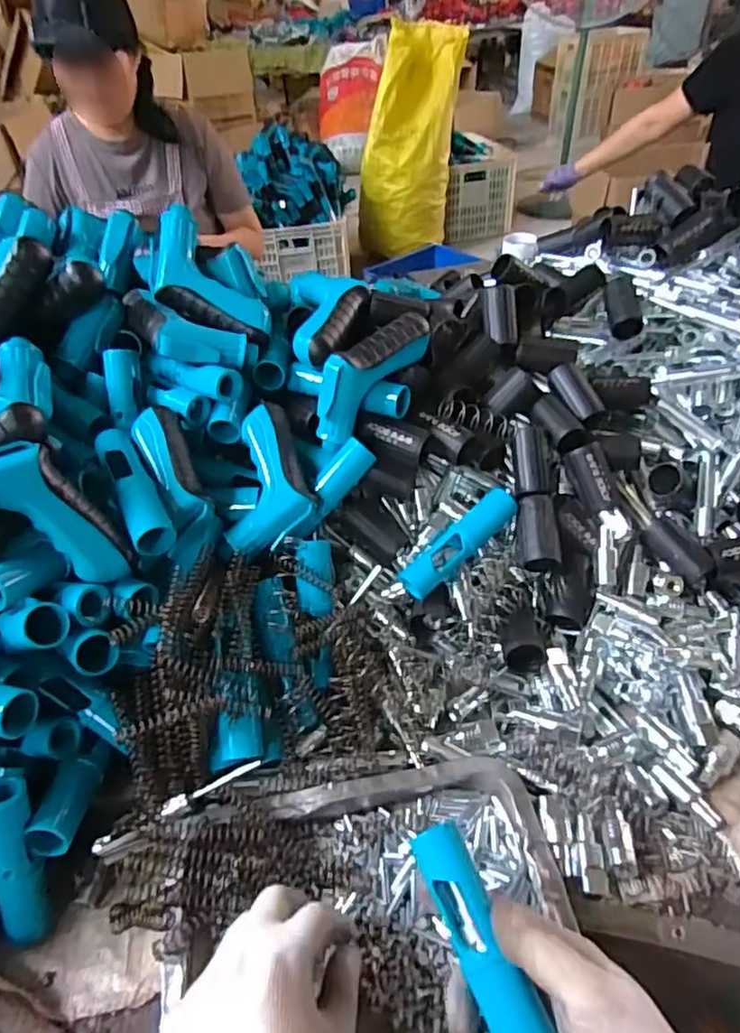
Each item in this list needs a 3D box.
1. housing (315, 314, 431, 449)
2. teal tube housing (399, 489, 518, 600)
[{"bbox_3d":[-0.001,-0.130,0.544,0.030,0.060,0.140,35,78,35],"label":"housing"},{"bbox_3d":[0.079,0.023,0.549,0.125,0.029,0.028,-42,51,-11],"label":"teal tube housing"}]

